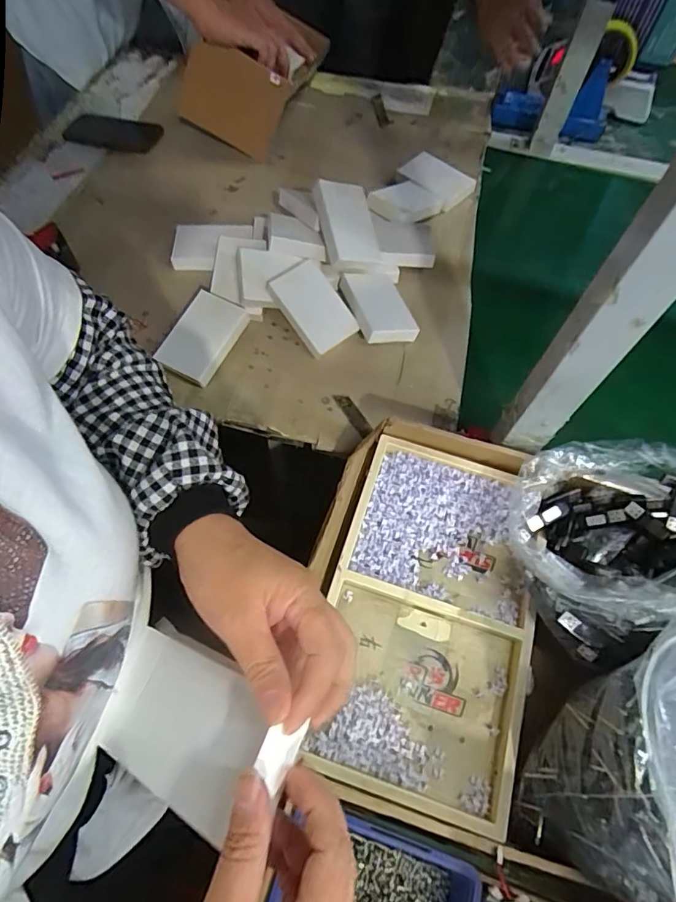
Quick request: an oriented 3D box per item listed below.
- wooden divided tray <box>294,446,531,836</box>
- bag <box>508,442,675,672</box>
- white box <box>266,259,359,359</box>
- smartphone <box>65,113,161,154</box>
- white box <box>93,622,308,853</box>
[{"bbox_3d":[0.091,0.153,0.483,0.190,0.028,0.322,17,63,5],"label":"wooden divided tray"},{"bbox_3d":[0.279,0.078,0.469,0.203,0.135,0.197,-11,64,-9],"label":"bag"},{"bbox_3d":[-0.032,-0.186,0.641,0.074,0.018,0.113,-37,91,-19],"label":"white box"},{"bbox_3d":[-0.398,-0.561,0.869,0.162,0.009,0.081,11,63,2],"label":"smartphone"},{"bbox_3d":[-0.084,0.154,0.278,0.129,0.013,0.074,11,64,37],"label":"white box"}]

